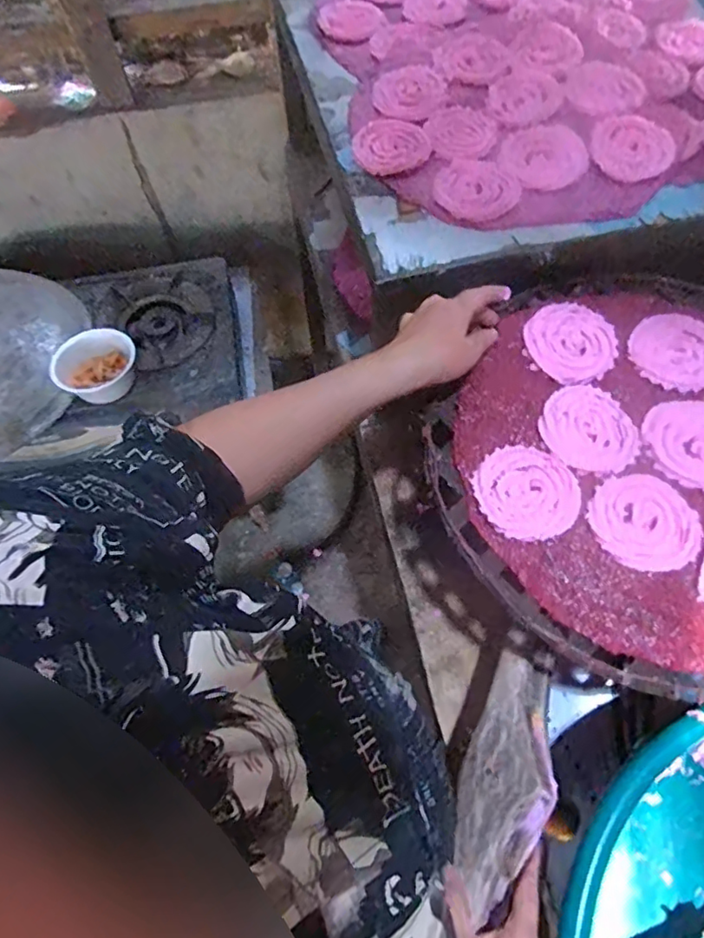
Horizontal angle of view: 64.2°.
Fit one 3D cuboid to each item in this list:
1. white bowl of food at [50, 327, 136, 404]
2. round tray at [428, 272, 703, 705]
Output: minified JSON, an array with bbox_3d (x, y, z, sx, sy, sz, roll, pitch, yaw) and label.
[{"bbox_3d":[-0.440,-0.182,0.983,0.136,0.063,0.124,-2,63,3],"label":"white bowl of food"},{"bbox_3d":[0.263,-0.009,0.462,0.348,0.018,0.375,-2,63,3],"label":"round tray"}]

